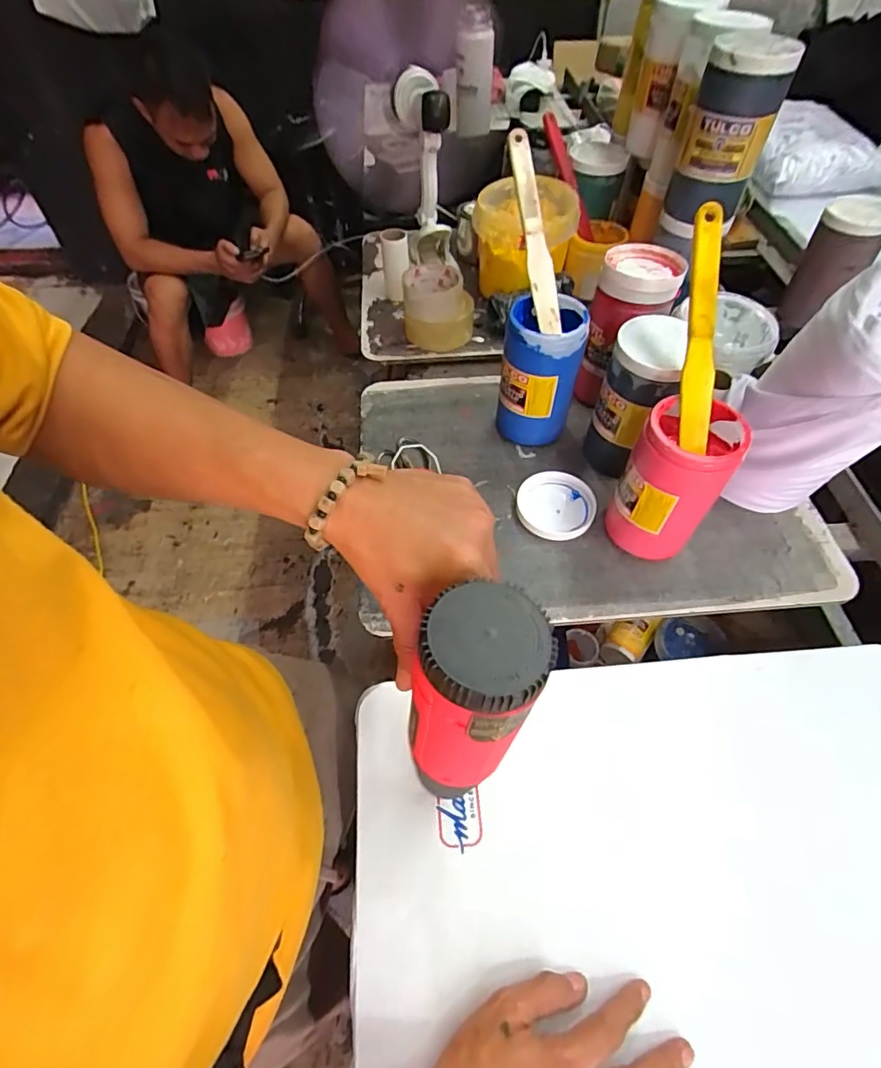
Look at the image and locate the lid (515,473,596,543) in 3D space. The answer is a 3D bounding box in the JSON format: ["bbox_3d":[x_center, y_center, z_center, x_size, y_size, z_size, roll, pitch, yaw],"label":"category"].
[{"bbox_3d":[0.141,-0.035,0.630,0.093,0.011,0.098,0,55,0],"label":"lid"}]

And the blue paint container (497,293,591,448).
[{"bbox_3d":[0.123,-0.199,0.652,0.092,0.165,0.095,7,56,5],"label":"blue paint container"}]

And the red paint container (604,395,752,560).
[{"bbox_3d":[0.244,-0.052,0.550,0.094,0.169,0.096,27,60,18],"label":"red paint container"}]

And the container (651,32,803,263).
[{"bbox_3d":[0.347,-0.475,0.645,0.093,0.208,0.080,18,57,13],"label":"container"}]

